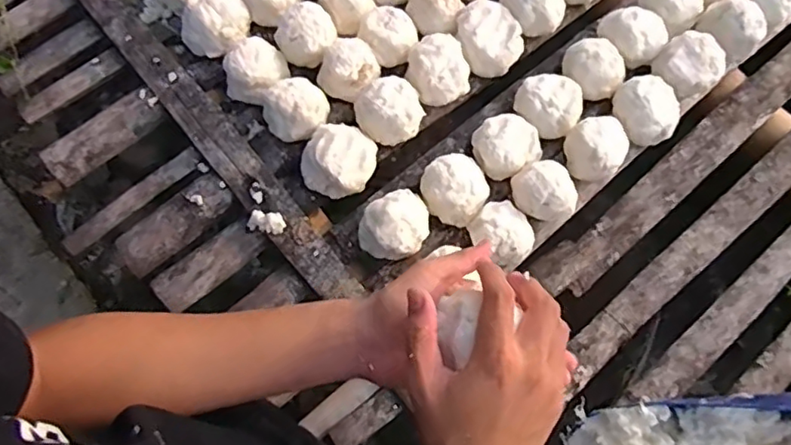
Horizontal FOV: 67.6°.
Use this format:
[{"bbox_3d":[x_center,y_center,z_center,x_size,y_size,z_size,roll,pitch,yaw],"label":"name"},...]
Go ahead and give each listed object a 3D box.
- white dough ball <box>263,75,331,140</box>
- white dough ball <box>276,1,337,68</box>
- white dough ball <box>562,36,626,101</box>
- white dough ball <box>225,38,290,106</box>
[{"bbox_3d":[-0.114,-0.129,0.675,0.066,0.049,0.063,0,76,-2],"label":"white dough ball"},{"bbox_3d":[-0.104,-0.222,0.702,0.069,0.049,0.064,0,76,-2],"label":"white dough ball"},{"bbox_3d":[0.242,-0.186,0.727,0.075,0.056,0.068,28,77,5],"label":"white dough ball"},{"bbox_3d":[-0.164,-0.177,0.691,0.066,0.045,0.063,0,76,-2],"label":"white dough ball"}]

